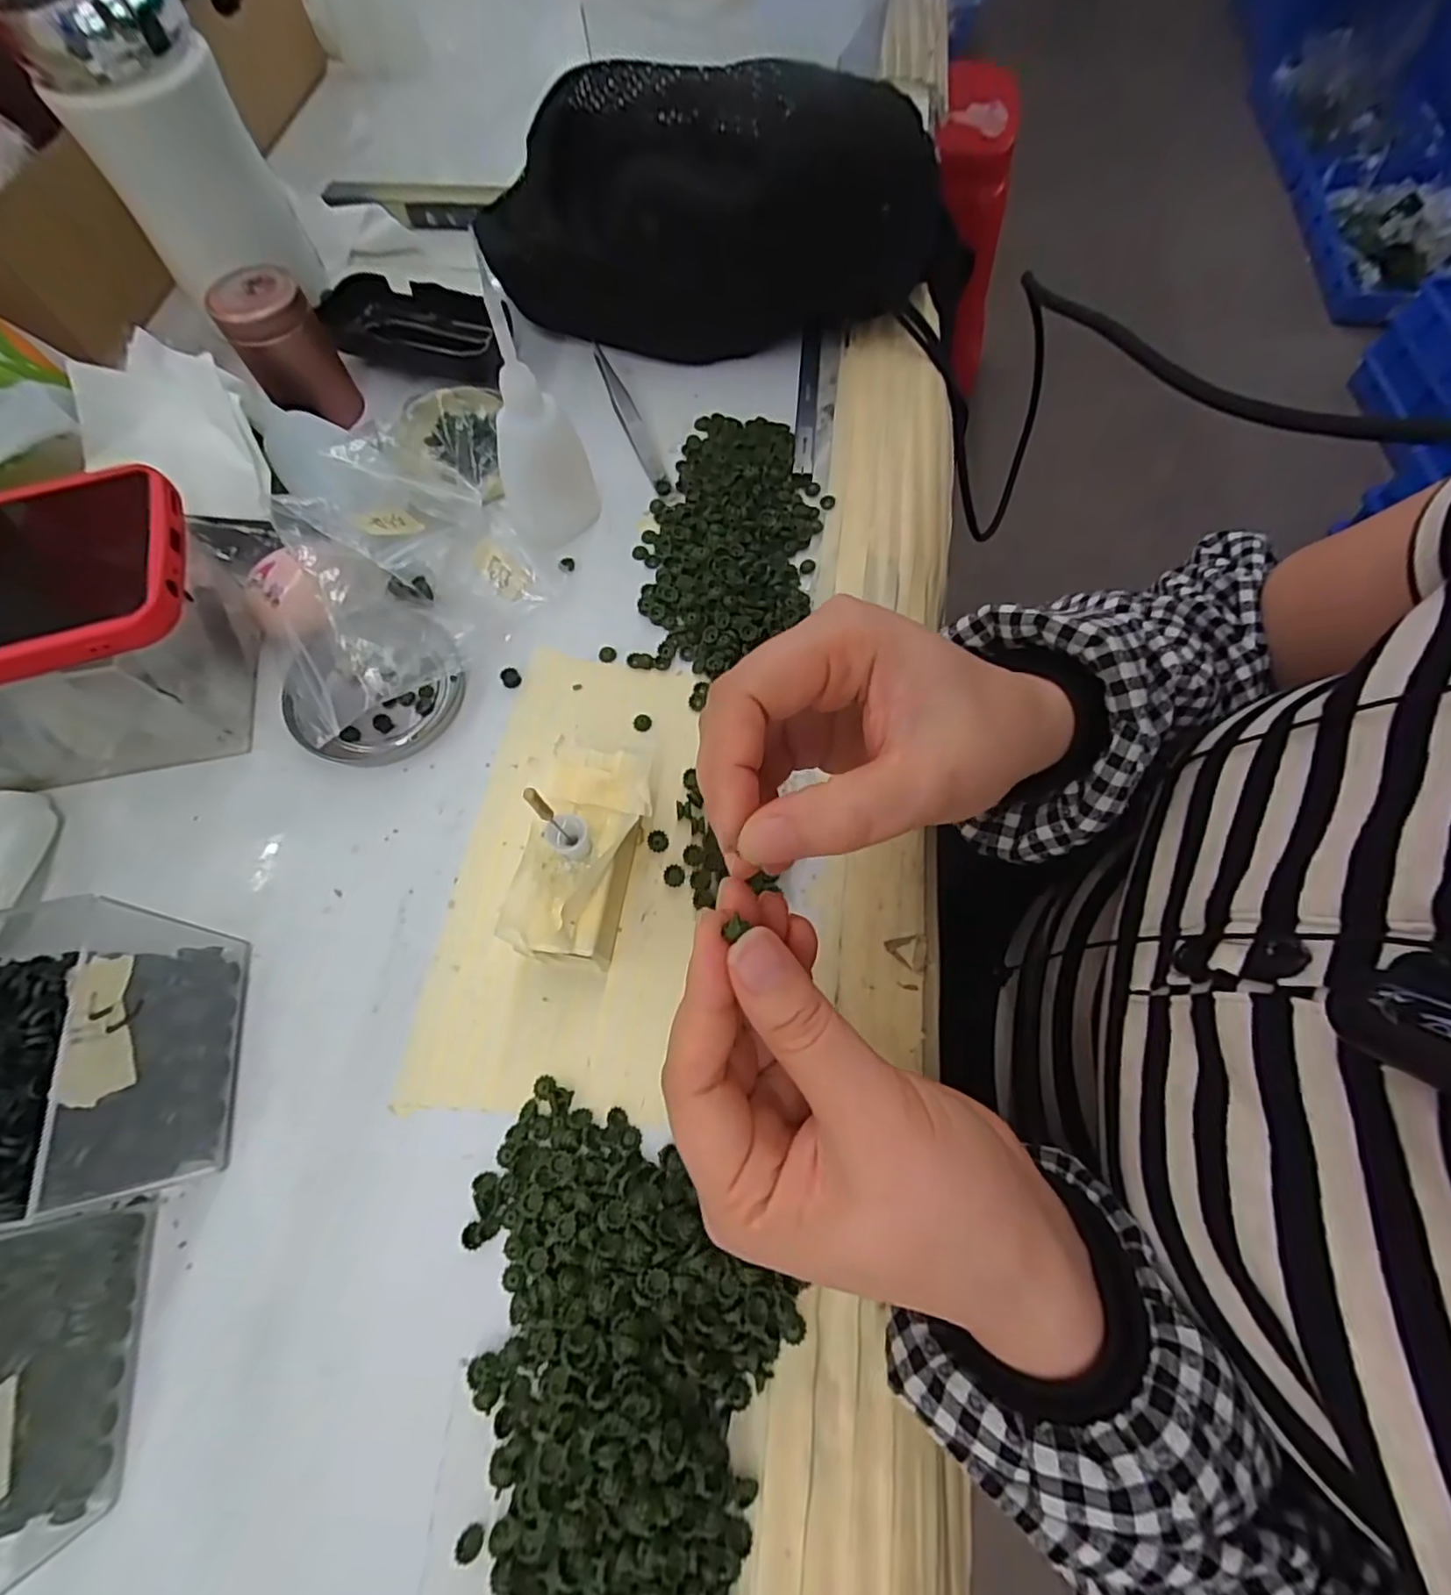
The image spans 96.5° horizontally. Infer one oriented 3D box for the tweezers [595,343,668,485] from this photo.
[{"bbox_3d":[-0.057,-0.221,0.367,0.011,0.005,0.117,-20,70,-7],"label":"tweezers"}]

